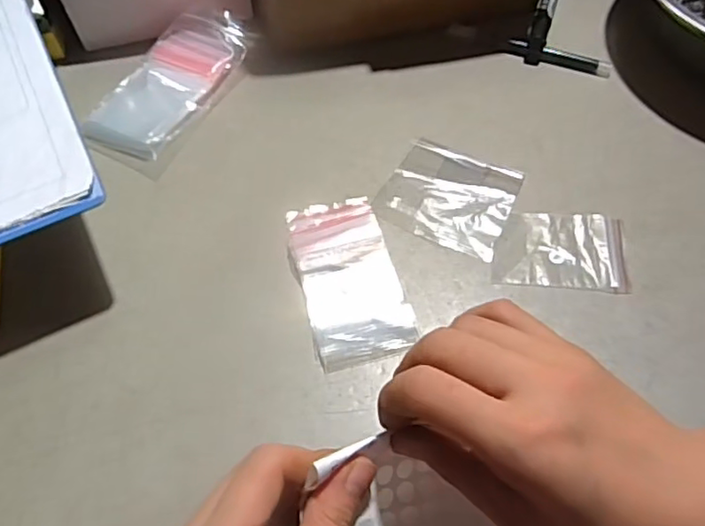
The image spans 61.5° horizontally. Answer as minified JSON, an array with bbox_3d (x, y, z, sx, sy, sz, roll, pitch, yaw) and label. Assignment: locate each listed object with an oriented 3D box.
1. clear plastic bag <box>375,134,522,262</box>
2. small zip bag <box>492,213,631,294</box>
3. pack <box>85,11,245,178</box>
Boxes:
[{"bbox_3d":[0.070,-0.049,0.427,0.089,0.005,0.082,23,62,14],"label":"clear plastic bag"},{"bbox_3d":[0.140,-0.010,0.398,0.087,0.004,0.059,6,59,5],"label":"small zip bag"},{"bbox_3d":[-0.148,-0.144,0.479,0.077,0.019,0.155,20,62,13],"label":"pack"}]

